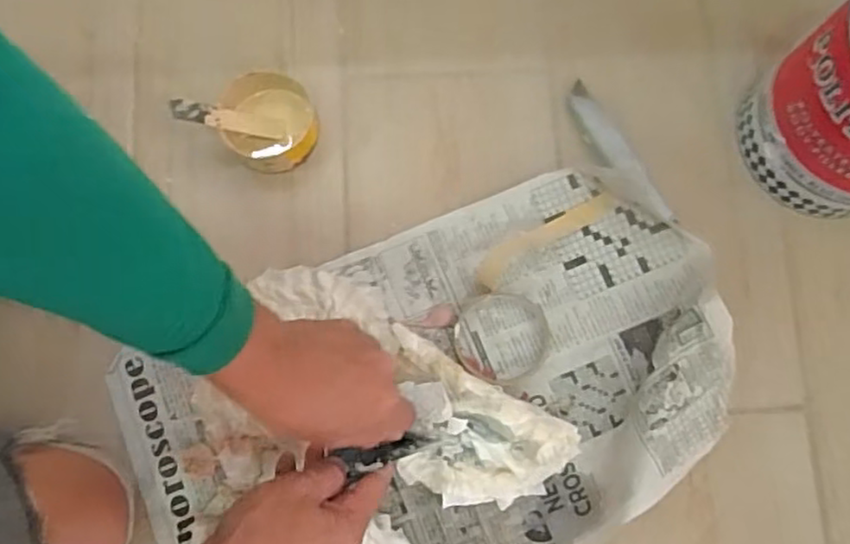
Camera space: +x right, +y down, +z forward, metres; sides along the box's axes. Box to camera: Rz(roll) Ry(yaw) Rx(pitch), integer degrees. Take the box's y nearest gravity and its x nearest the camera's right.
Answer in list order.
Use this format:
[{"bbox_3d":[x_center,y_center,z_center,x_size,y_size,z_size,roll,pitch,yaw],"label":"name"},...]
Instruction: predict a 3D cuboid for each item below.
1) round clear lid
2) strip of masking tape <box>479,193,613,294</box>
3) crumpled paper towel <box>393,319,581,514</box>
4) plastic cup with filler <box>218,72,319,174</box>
[{"bbox_3d":[0.068,0.059,0.599,0.081,0.016,0.077,0,79,0],"label":"round clear lid"},{"bbox_3d":[0.105,-0.032,0.612,0.139,0.009,0.031,-33,80,-6],"label":"strip of masking tape"},{"bbox_3d":[0.032,0.137,0.561,0.172,0.044,0.104,30,80,6],"label":"crumpled paper towel"},{"bbox_3d":[-0.143,-0.136,0.631,0.083,0.044,0.086,0,79,0],"label":"plastic cup with filler"}]

